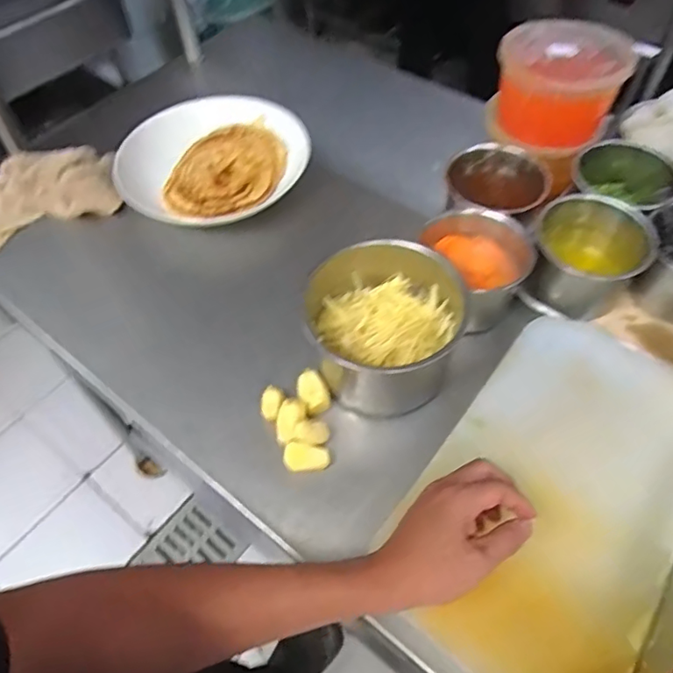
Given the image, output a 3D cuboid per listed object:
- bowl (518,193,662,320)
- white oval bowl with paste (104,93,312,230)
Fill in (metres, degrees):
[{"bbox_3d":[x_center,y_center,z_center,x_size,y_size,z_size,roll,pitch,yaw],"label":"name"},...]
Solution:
[{"bbox_3d":[0.272,-0.084,0.599,0.114,0.096,0.109,-2,55,2],"label":"bowl"},{"bbox_3d":[-0.161,-0.247,0.748,0.238,0.036,0.250,24,60,19],"label":"white oval bowl with paste"}]

